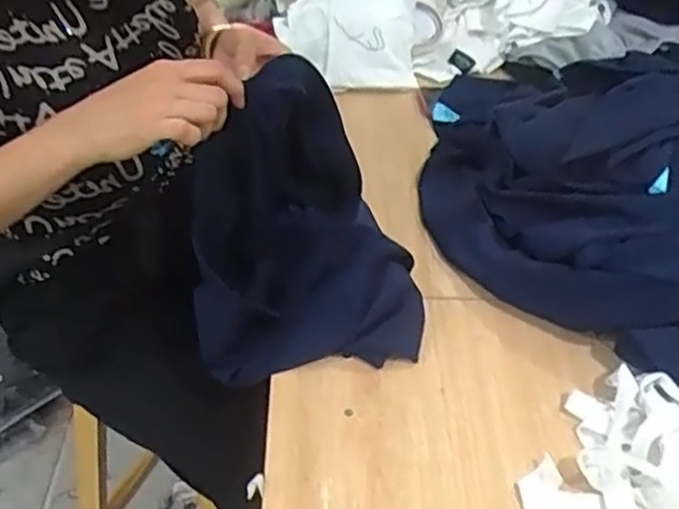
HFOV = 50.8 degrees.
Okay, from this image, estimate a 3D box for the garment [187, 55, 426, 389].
[{"bbox_3d":[-0.034,-0.039,0.694,0.212,0.224,0.210,-5,43,-7],"label":"garment"}]

